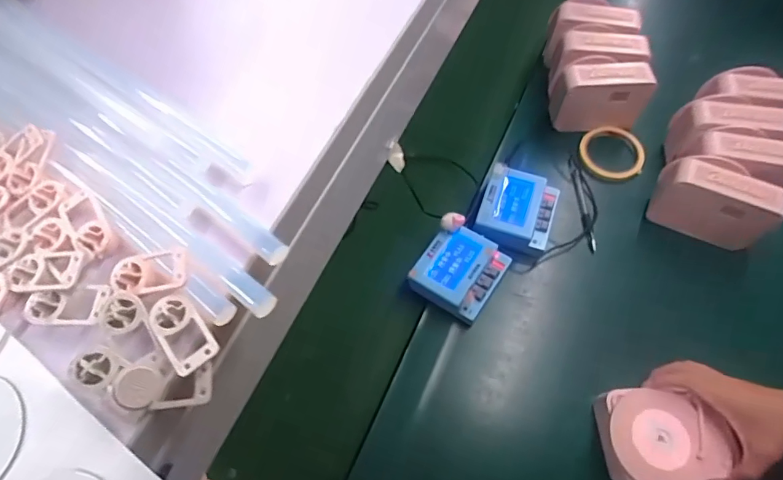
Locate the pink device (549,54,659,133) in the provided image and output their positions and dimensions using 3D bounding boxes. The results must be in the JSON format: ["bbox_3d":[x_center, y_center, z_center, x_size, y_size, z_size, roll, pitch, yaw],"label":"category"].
[{"bbox_3d":[0.311,-0.215,0.676,0.130,0.090,0.067,1,64,4],"label":"pink device"}]

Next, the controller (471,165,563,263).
[{"bbox_3d":[0.174,-0.036,0.628,0.100,0.050,0.113,17,66,12],"label":"controller"}]

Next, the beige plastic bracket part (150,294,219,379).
[{"bbox_3d":[-0.058,0.025,0.124,0.012,0.004,0.023,-36,69,-19],"label":"beige plastic bracket part"}]

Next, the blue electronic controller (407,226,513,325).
[{"bbox_3d":[0.091,0.042,0.593,0.105,0.043,0.107,29,69,17],"label":"blue electronic controller"}]

